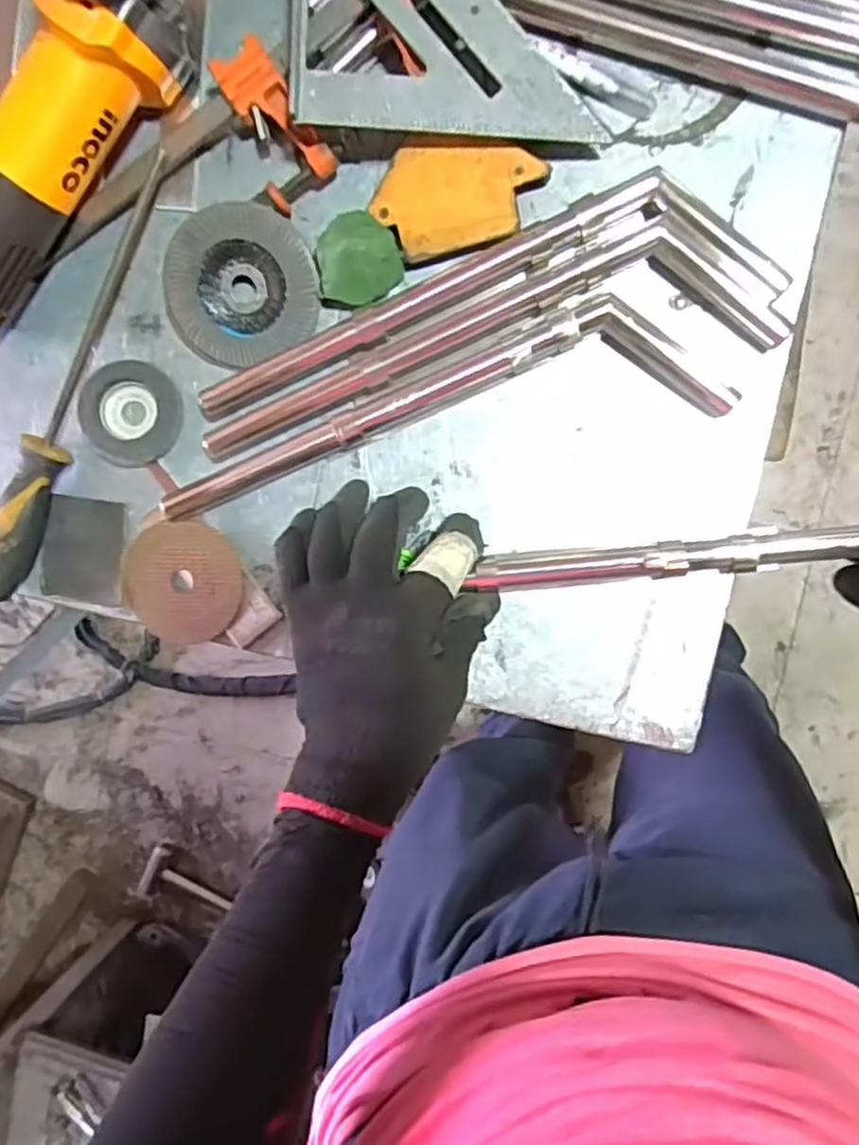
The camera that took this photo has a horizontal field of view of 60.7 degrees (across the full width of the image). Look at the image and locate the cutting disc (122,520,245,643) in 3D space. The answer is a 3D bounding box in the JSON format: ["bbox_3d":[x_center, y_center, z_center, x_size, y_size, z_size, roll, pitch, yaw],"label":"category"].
[{"bbox_3d":[-0.164,0.006,0.486,0.081,0.007,0.078,1,96,7],"label":"cutting disc"}]

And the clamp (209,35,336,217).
[{"bbox_3d":[-0.090,-0.265,0.437,0.047,0.030,0.088,-21,93,9],"label":"clamp"}]

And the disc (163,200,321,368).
[{"bbox_3d":[-0.117,-0.178,0.451,0.095,0.008,0.087,0,119,1],"label":"disc"}]

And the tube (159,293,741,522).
[{"bbox_3d":[-0.001,-0.095,0.444,0.346,0.016,0.072,-12,93,8],"label":"tube"}]

